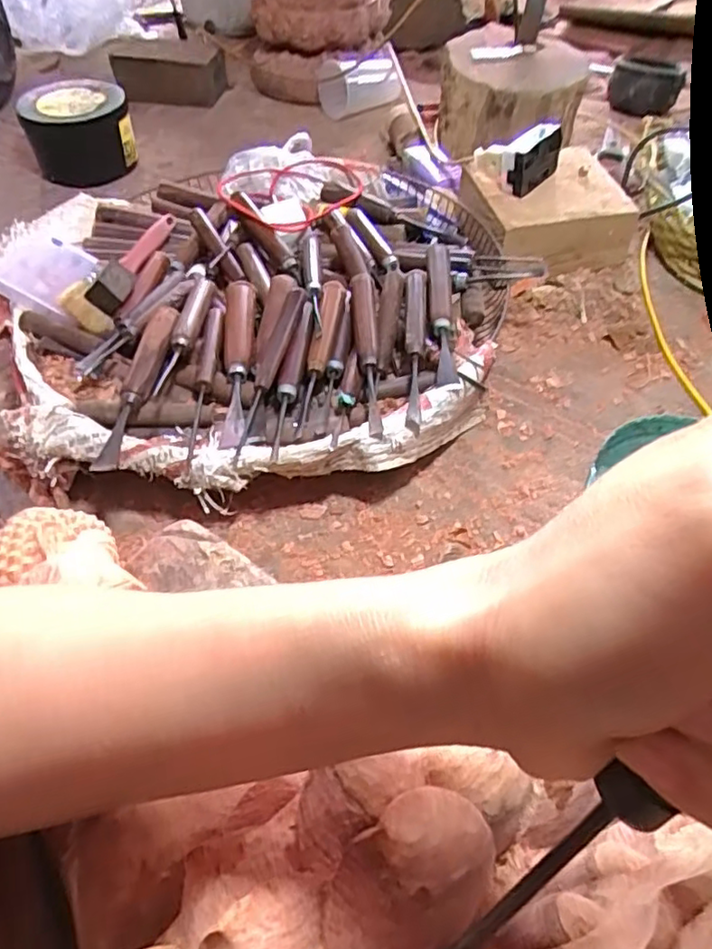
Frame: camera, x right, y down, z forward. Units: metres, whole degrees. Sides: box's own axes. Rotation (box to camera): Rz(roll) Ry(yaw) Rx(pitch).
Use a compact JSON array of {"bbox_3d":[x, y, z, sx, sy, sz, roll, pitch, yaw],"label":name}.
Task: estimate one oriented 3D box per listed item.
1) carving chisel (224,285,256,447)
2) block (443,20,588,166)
[{"bbox_3d":[-0.102,-0.101,0.544,0.028,0.022,0.192,-5,53,-3],"label":"carving chisel"},{"bbox_3d":[0.215,-0.535,0.879,0.187,0.108,0.200,5,51,7],"label":"block"}]

